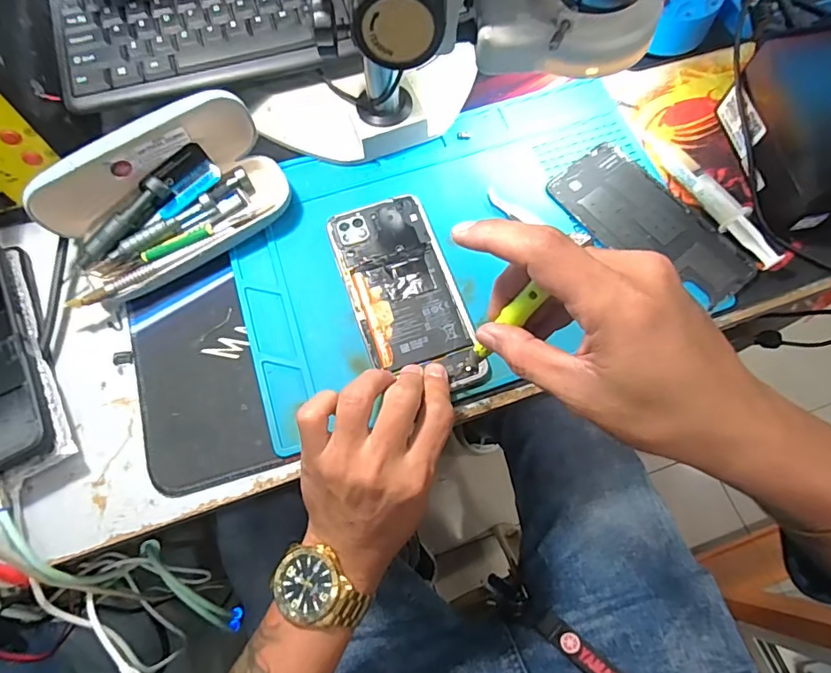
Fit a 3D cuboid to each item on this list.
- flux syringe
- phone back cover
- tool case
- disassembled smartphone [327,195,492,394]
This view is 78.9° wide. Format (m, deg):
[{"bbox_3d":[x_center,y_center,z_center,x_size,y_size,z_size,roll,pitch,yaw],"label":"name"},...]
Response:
[{"bbox_3d":[0.224,-0.111,0.391,0.018,0.018,0.145,-32,74,-10],"label":"flux syringe"},{"bbox_3d":[0.181,-0.086,0.390,0.072,0.006,0.155,-41,75,-12],"label":"phone back cover"},{"bbox_3d":[-0.179,-0.098,0.360,0.166,0.075,0.085,-34,74,-10],"label":"tool case"},{"bbox_3d":[-0.008,-0.031,0.364,0.073,0.005,0.154,-19,72,-6],"label":"disassembled smartphone"}]

